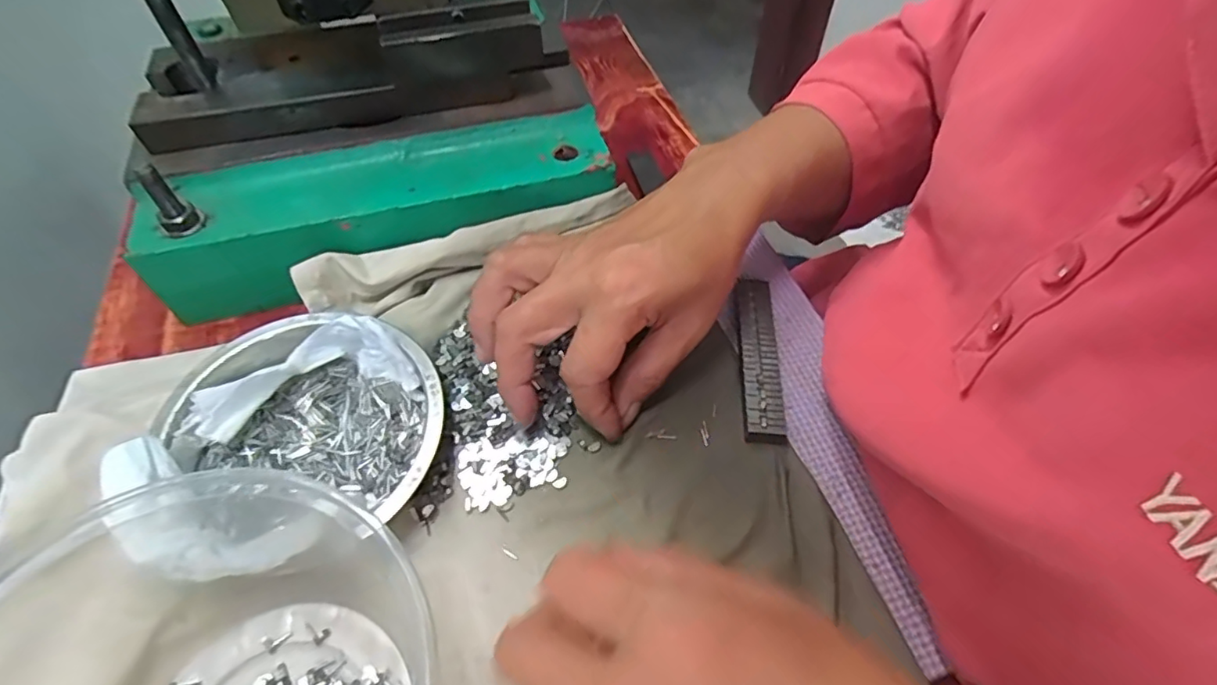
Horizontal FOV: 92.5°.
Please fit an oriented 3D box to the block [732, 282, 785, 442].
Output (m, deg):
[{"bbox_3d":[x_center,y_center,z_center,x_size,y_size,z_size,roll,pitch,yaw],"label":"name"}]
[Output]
[{"bbox_3d":[0.077,0.007,0.302,0.020,0.016,0.097,4,53,2],"label":"block"}]

